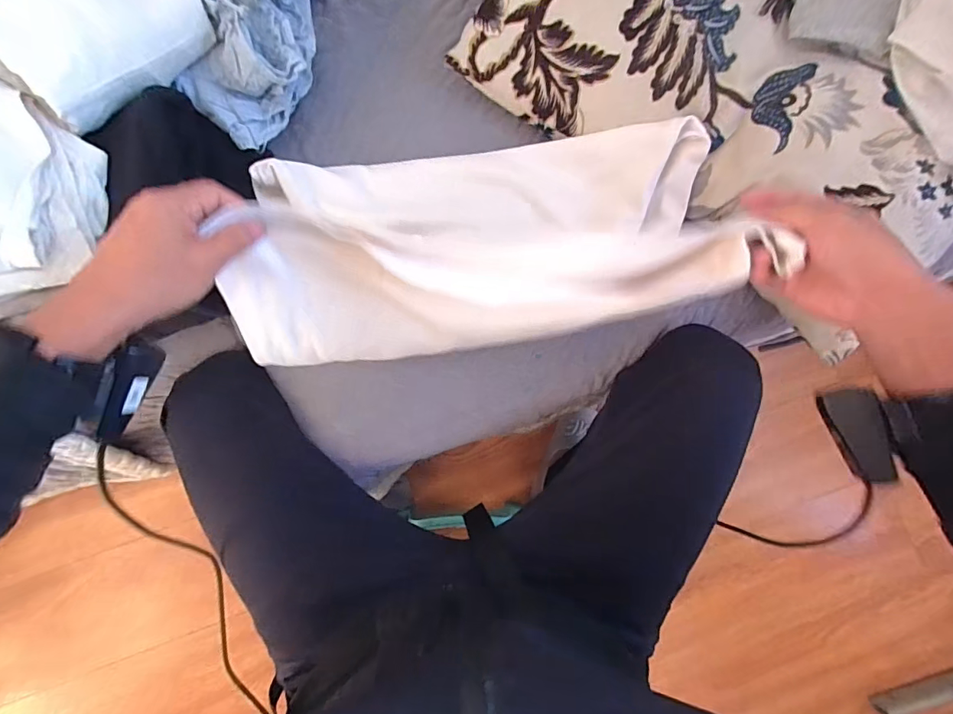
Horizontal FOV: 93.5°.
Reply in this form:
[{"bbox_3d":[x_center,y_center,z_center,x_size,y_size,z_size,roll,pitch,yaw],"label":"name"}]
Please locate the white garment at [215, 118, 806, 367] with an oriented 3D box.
[{"bbox_3d":[0.009,-0.122,0.413,0.460,0.153,0.206,-7,84,-3],"label":"white garment"}]

